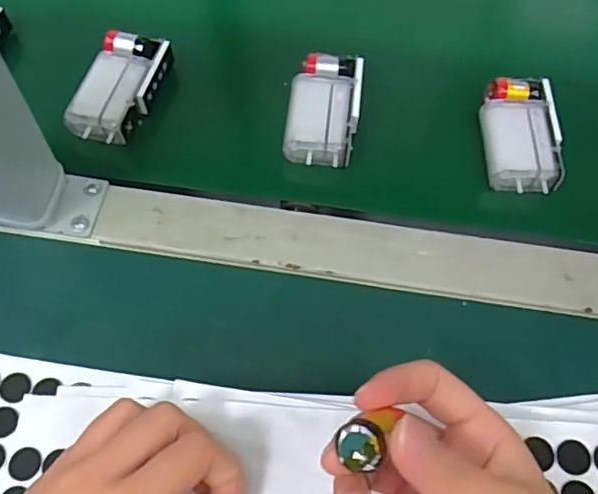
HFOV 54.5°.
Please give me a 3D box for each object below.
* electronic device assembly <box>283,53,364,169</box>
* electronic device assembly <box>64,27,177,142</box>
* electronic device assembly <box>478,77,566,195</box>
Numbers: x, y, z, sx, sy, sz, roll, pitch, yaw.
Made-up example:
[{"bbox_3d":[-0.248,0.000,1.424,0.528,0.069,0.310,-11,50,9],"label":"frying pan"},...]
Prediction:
[{"bbox_3d":[0.016,-0.087,0.366,0.043,0.025,0.071,6,63,1],"label":"electronic device assembly"},{"bbox_3d":[-0.115,-0.104,0.372,0.040,0.025,0.078,17,63,7],"label":"electronic device assembly"},{"bbox_3d":[0.138,-0.071,0.363,0.047,0.024,0.074,1,62,-1],"label":"electronic device assembly"}]

